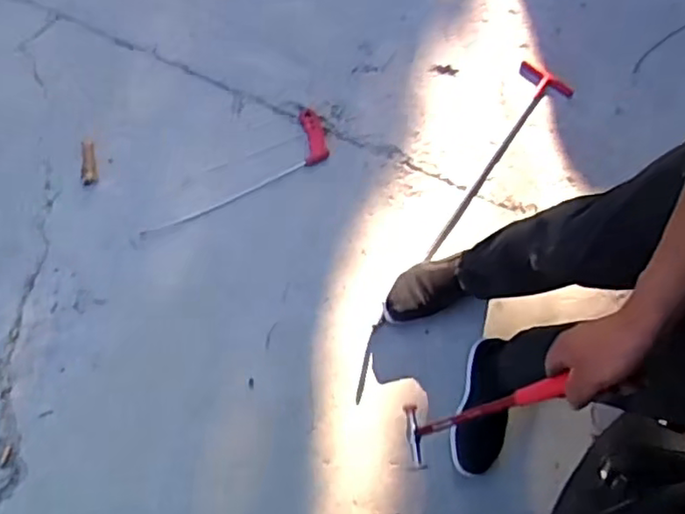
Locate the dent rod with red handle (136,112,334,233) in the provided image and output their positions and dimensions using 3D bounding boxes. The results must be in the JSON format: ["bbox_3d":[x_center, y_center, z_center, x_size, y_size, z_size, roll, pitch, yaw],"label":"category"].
[{"bbox_3d":[-0.185,-0.143,1.274,0.429,0.022,0.111,-41,81,-17],"label":"dent rod with red handle"}]

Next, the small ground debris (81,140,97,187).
[{"bbox_3d":[-0.496,-0.185,1.255,0.029,0.007,0.091,-5,73,-9],"label":"small ground debris"}]

